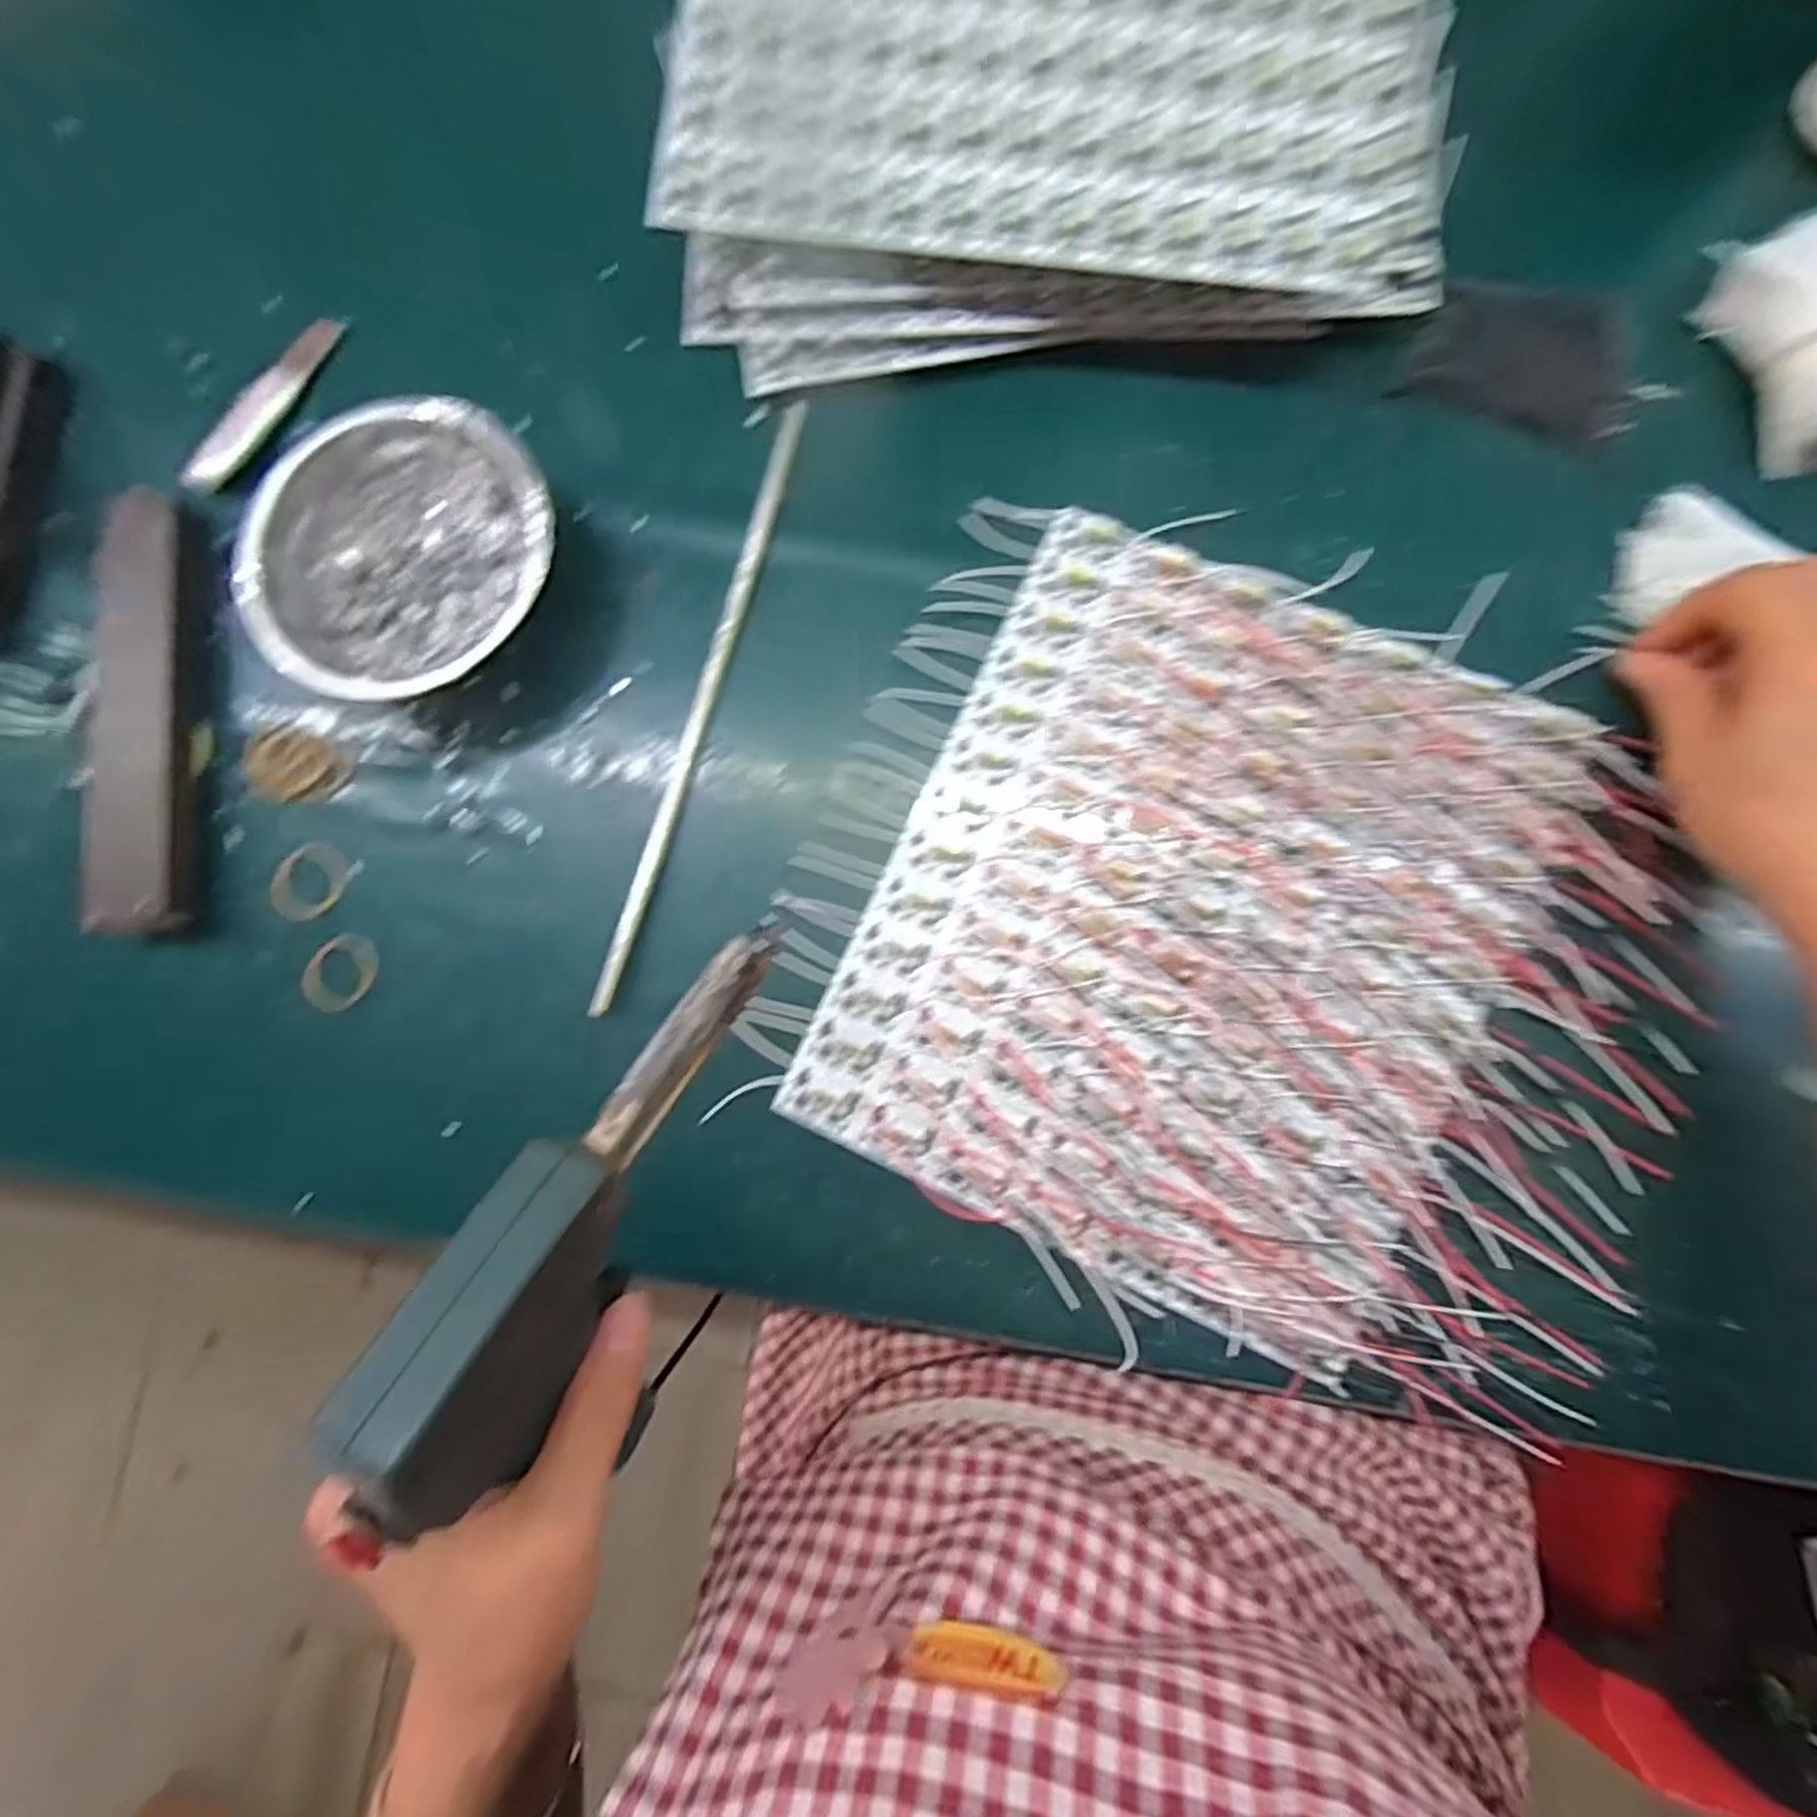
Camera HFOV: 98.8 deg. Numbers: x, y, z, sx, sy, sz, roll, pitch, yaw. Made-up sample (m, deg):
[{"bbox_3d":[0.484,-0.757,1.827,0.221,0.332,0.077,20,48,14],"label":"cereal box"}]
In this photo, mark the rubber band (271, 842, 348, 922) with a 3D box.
[{"bbox_3d":[-0.267,-0.012,0.347,0.029,0.005,0.036,31,86,6],"label":"rubber band"}]

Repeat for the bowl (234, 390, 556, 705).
[{"bbox_3d":[-0.211,-0.149,0.339,0.124,0.045,0.128,0,84,3],"label":"bowl"}]

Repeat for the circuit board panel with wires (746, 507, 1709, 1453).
[{"bbox_3d":[0.134,0.012,0.316,0.345,0.015,0.290,24,86,6],"label":"circuit board panel with wires"}]

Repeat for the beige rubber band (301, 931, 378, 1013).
[{"bbox_3d":[-0.251,0.028,0.345,0.029,0.006,0.035,18,85,5],"label":"beige rubber band"}]

